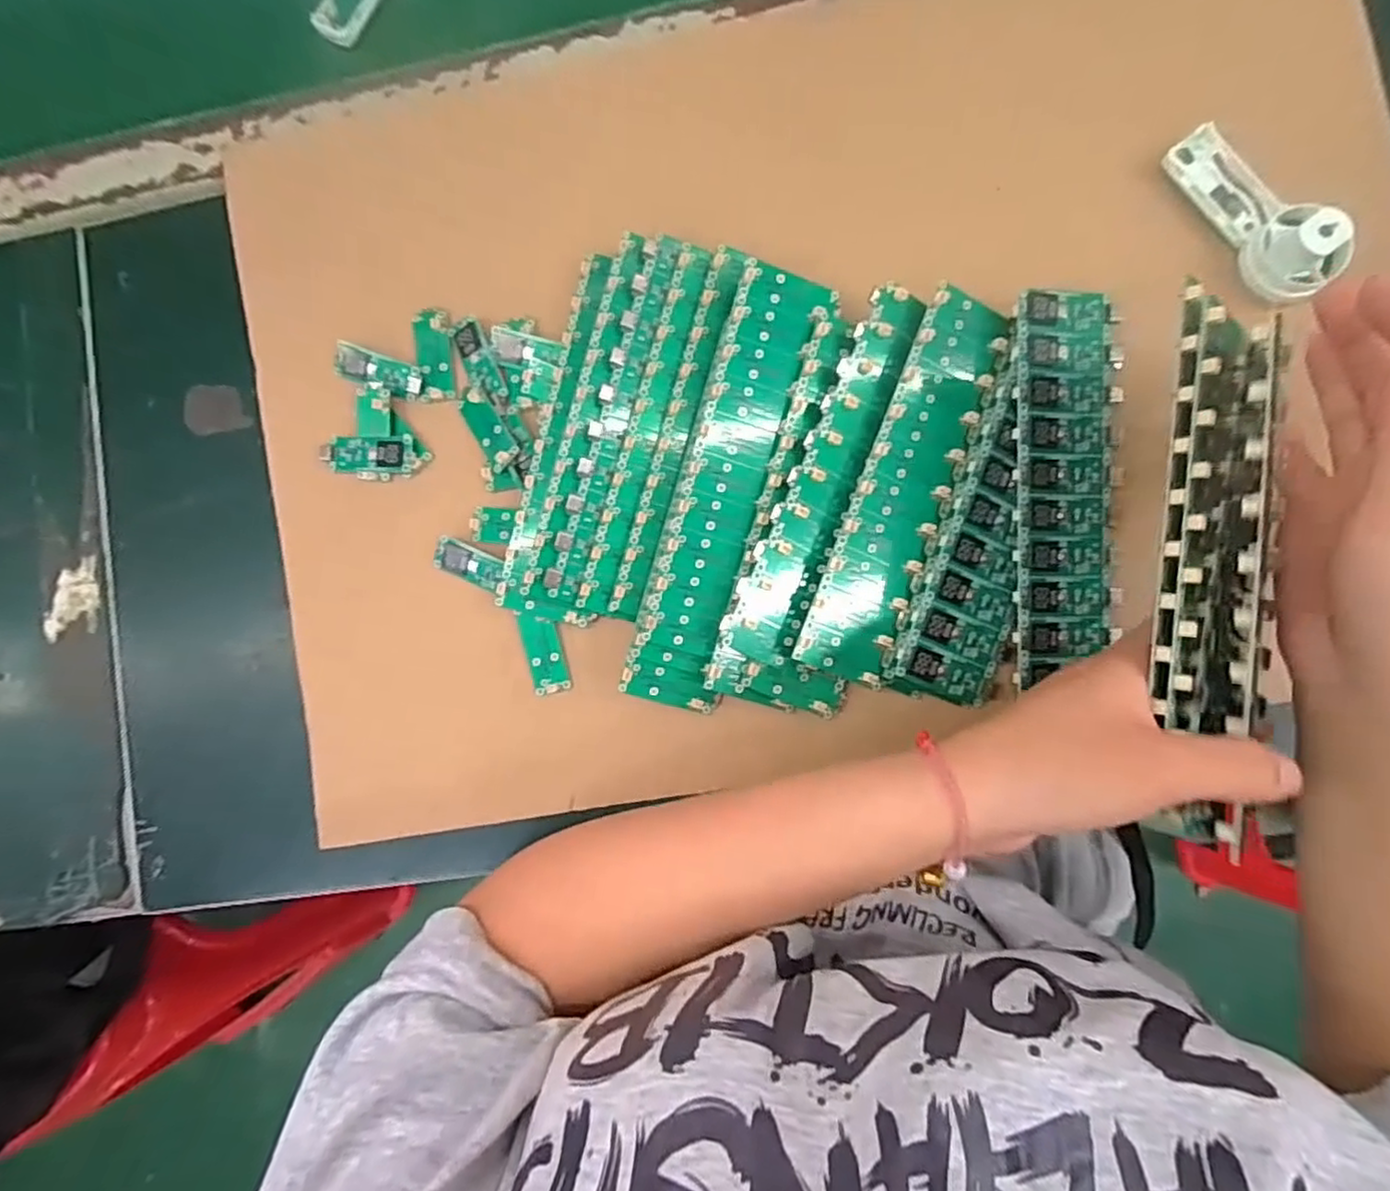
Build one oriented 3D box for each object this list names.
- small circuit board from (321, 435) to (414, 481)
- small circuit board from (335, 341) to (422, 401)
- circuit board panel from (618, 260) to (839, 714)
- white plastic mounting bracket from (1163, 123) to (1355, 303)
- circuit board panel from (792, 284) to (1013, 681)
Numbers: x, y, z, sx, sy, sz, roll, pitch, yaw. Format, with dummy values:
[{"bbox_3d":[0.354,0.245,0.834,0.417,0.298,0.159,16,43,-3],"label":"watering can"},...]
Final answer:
[{"bbox_3d":[-0.177,-0.074,0.364,0.048,0.007,0.022,0,87,5],"label":"small circuit board"},{"bbox_3d":[-0.172,-0.121,0.364,0.049,0.007,0.018,22,89,5],"label":"small circuit board"},{"bbox_3d":[0.016,-0.051,0.318,0.046,0.009,0.212,17,88,7],"label":"circuit board panel"},{"bbox_3d":[0.263,-0.182,0.314,0.030,0.029,0.095,-33,85,2],"label":"white plastic mounting bracket"},{"bbox_3d":[0.098,-0.051,0.313,0.044,0.004,0.185,21,89,-13],"label":"circuit board panel"}]

